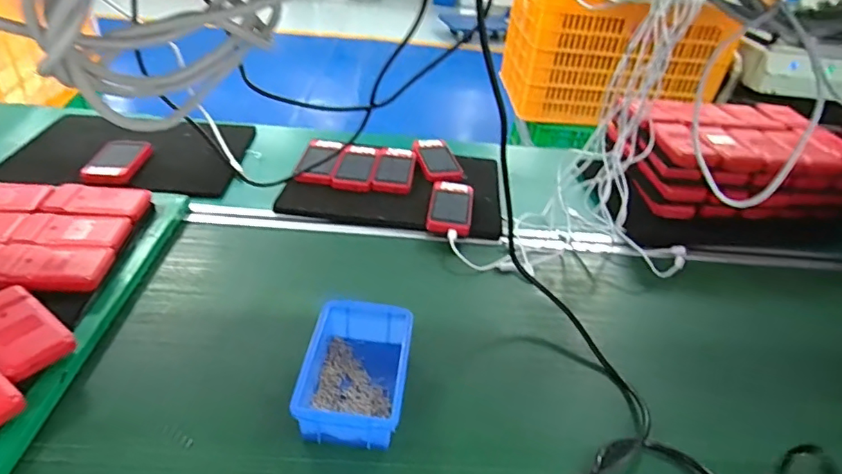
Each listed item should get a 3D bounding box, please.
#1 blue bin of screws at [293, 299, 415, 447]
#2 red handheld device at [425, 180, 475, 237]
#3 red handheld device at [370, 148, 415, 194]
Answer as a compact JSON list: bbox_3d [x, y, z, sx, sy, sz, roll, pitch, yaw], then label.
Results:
[{"bbox_3d":[-0.065,0.138,0.525,0.096,0.056,0.146,7,36,2],"label":"blue bin of screws"},{"bbox_3d":[0.046,-0.045,0.793,0.065,0.020,0.131,8,37,4],"label":"red handheld device"},{"bbox_3d":[-0.045,-0.116,0.874,0.063,0.011,0.117,6,36,1],"label":"red handheld device"}]

